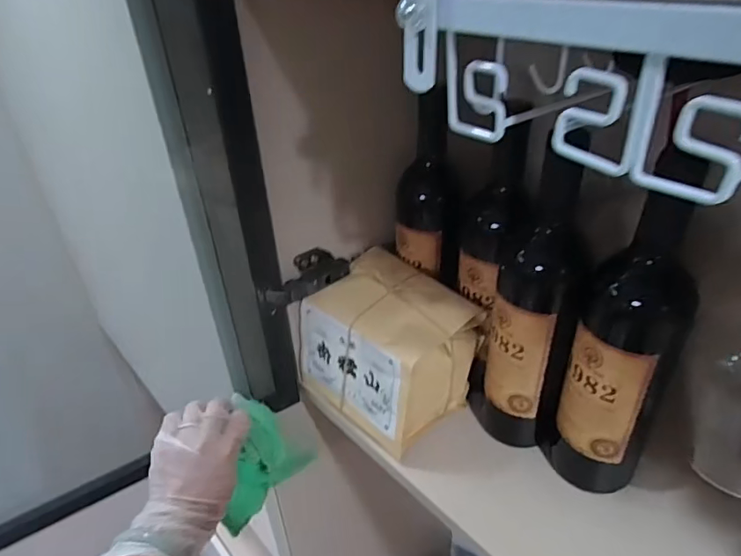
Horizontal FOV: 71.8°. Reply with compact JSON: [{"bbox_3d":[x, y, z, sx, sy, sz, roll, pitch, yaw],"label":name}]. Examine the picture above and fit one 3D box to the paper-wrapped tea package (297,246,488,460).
[{"bbox_3d":[0.017,0.070,0.522,0.123,0.131,0.151,-26,40,-30],"label":"paper-wrapped tea package"}]

